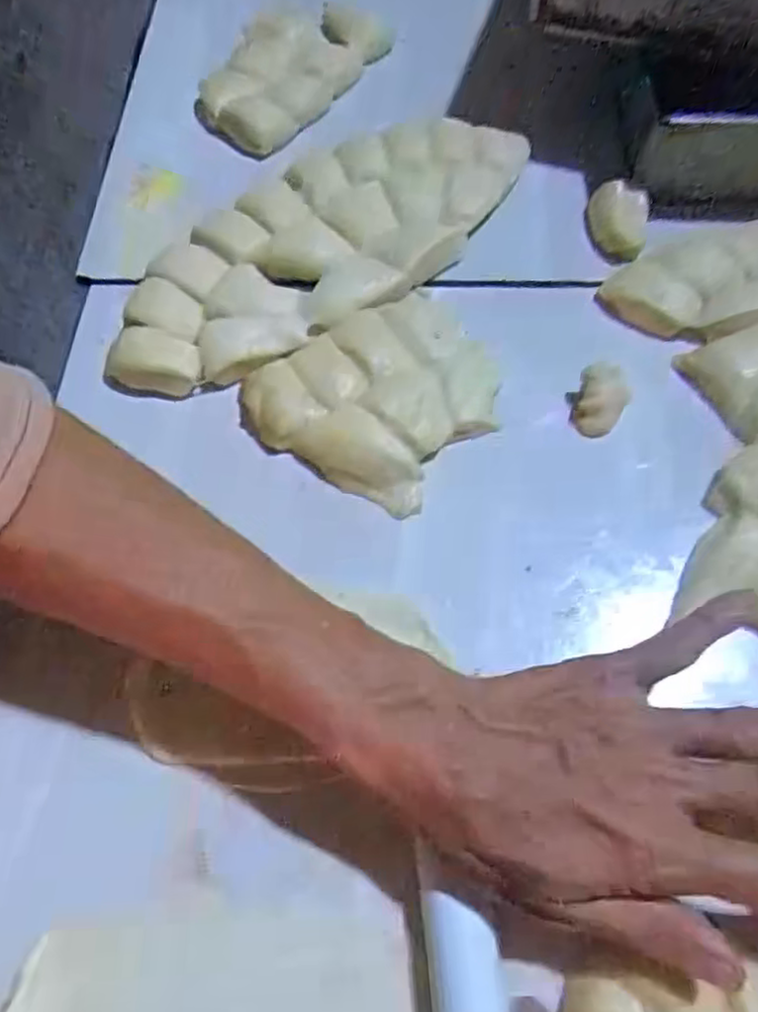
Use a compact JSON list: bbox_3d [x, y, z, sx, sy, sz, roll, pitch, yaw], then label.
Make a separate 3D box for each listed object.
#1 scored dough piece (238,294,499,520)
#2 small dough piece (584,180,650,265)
[{"bbox_3d":[0.003,-0.060,0.371,0.103,0.019,0.122,40,71,19],"label":"scored dough piece"},{"bbox_3d":[0.145,-0.174,0.419,0.037,0.020,0.046,17,65,10],"label":"small dough piece"}]

